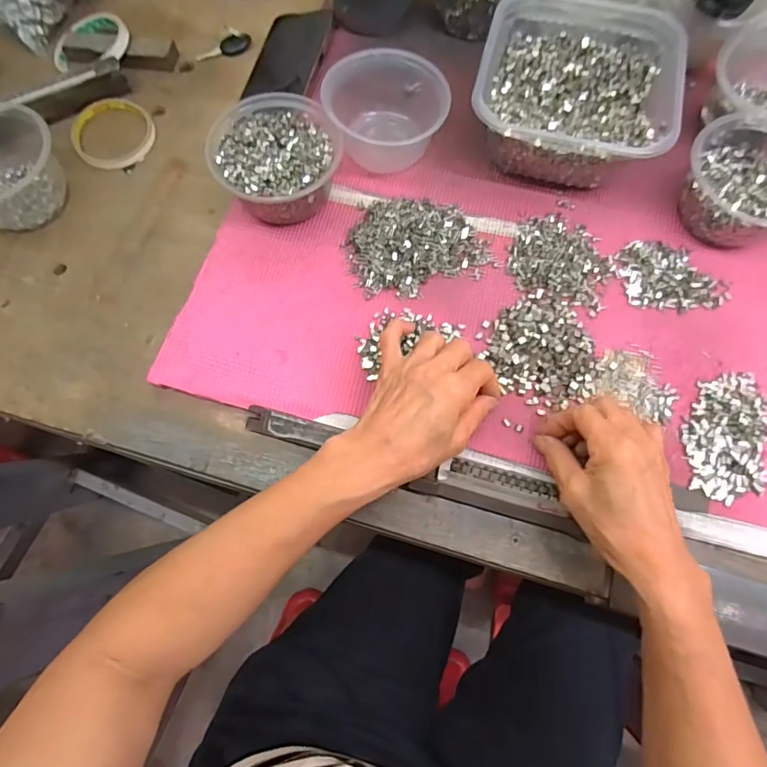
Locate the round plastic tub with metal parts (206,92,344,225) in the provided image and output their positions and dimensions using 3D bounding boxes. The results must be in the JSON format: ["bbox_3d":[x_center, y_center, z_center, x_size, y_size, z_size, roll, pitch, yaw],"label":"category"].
[{"bbox_3d":[-0.096,-0.201,0.451,0.110,0.069,0.109,0,72,1],"label":"round plastic tub with metal parts"}]

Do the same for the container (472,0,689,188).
[{"bbox_3d":[0.178,-0.277,0.462,0.169,0.076,0.176,15,73,6],"label":"container"}]

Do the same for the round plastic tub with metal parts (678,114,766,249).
[{"bbox_3d":[0.325,-0.178,0.433,0.113,0.061,0.107,0,72,1],"label":"round plastic tub with metal parts"}]

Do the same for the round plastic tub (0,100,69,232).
[{"bbox_3d":[-0.368,-0.205,0.454,0.120,0.066,0.110,0,72,1],"label":"round plastic tub"}]

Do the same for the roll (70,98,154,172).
[{"bbox_3d":[-0.282,-0.262,0.506,0.082,0.012,0.088,0,72,1],"label":"roll"}]

